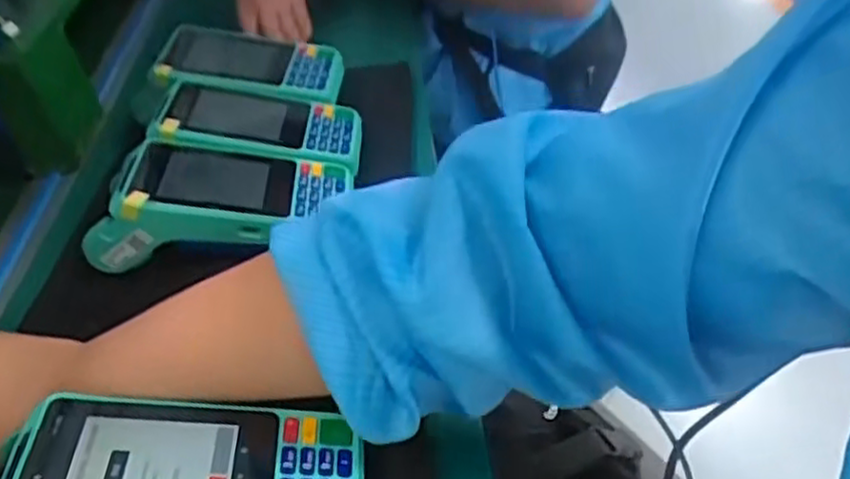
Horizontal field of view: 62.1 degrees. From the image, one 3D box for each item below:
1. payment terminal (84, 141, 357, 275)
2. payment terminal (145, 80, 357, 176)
[{"bbox_3d":[-0.137,-0.037,0.472,0.160,0.052,0.079,-6,40,2],"label":"payment terminal"},{"bbox_3d":[-0.129,-0.077,0.551,0.151,0.053,0.091,8,36,-9],"label":"payment terminal"}]

